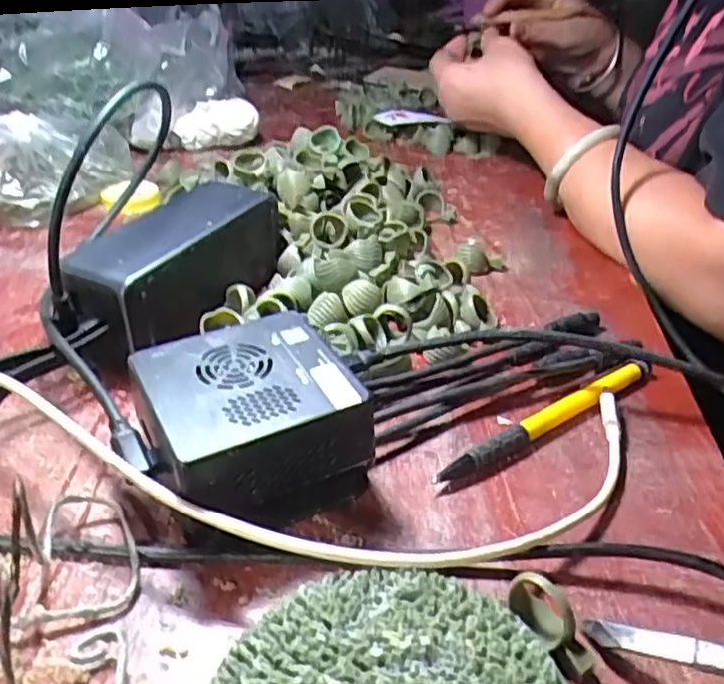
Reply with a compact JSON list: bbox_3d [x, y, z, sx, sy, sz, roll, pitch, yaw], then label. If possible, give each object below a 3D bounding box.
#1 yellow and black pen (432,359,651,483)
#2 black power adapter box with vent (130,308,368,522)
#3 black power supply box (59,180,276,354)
[{"bbox_3d":[0.086,0.035,0.319,0.130,0.011,0.010,-22,40,-30],"label":"yellow and black pen"},{"bbox_3d":[-0.046,0.034,0.283,0.078,0.050,0.075,-16,37,-24],"label":"black power adapter box with vent"},{"bbox_3d":[-0.099,-0.042,0.382,0.058,0.048,0.129,15,36,20],"label":"black power supply box"}]

